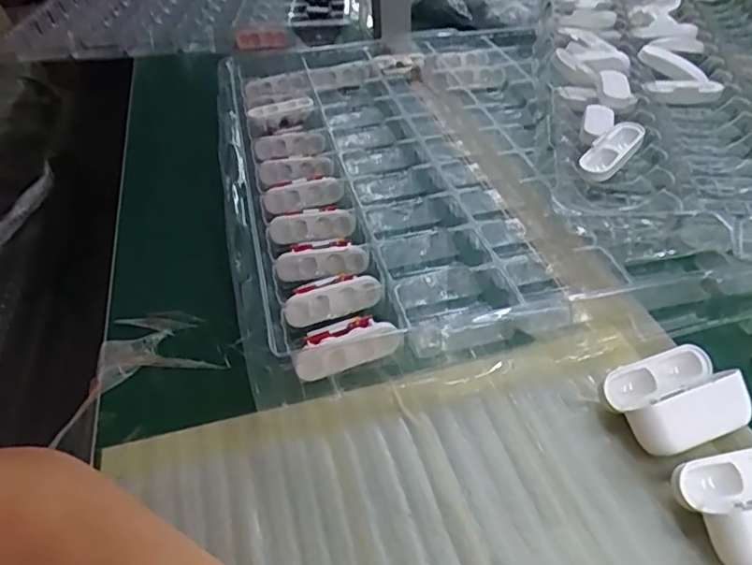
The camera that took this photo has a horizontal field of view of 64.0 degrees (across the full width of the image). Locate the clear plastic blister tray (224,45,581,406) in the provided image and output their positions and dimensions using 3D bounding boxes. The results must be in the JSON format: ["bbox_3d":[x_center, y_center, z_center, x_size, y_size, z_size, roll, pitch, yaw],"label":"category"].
[{"bbox_3d":[-0.011,-0.115,0.518,0.214,0.027,0.458,-11,42,-9],"label":"clear plastic blister tray"}]

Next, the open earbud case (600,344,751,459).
[{"bbox_3d":[0.157,0.060,0.314,0.066,0.032,0.051,-15,43,-14],"label":"open earbud case"}]

